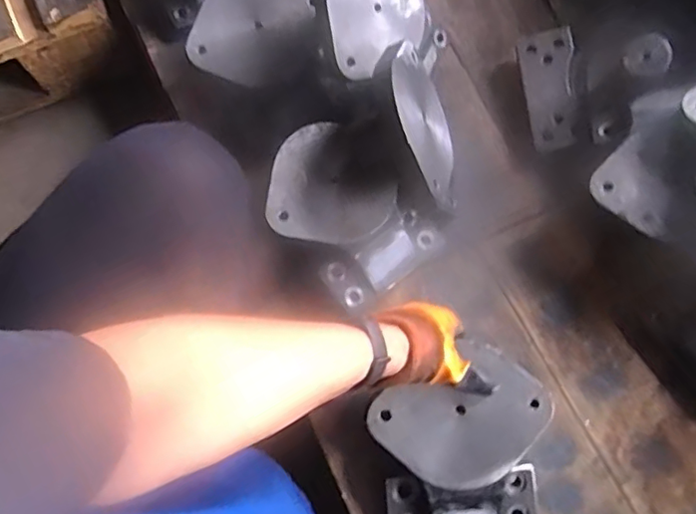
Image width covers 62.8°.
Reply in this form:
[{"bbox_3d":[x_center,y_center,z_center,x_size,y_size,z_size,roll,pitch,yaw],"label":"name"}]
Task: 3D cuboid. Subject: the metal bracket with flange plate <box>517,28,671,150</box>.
[{"bbox_3d":[0.297,-0.209,0.683,0.161,0.067,0.154,-10,81,31],"label":"metal bracket with flange plate"}]

